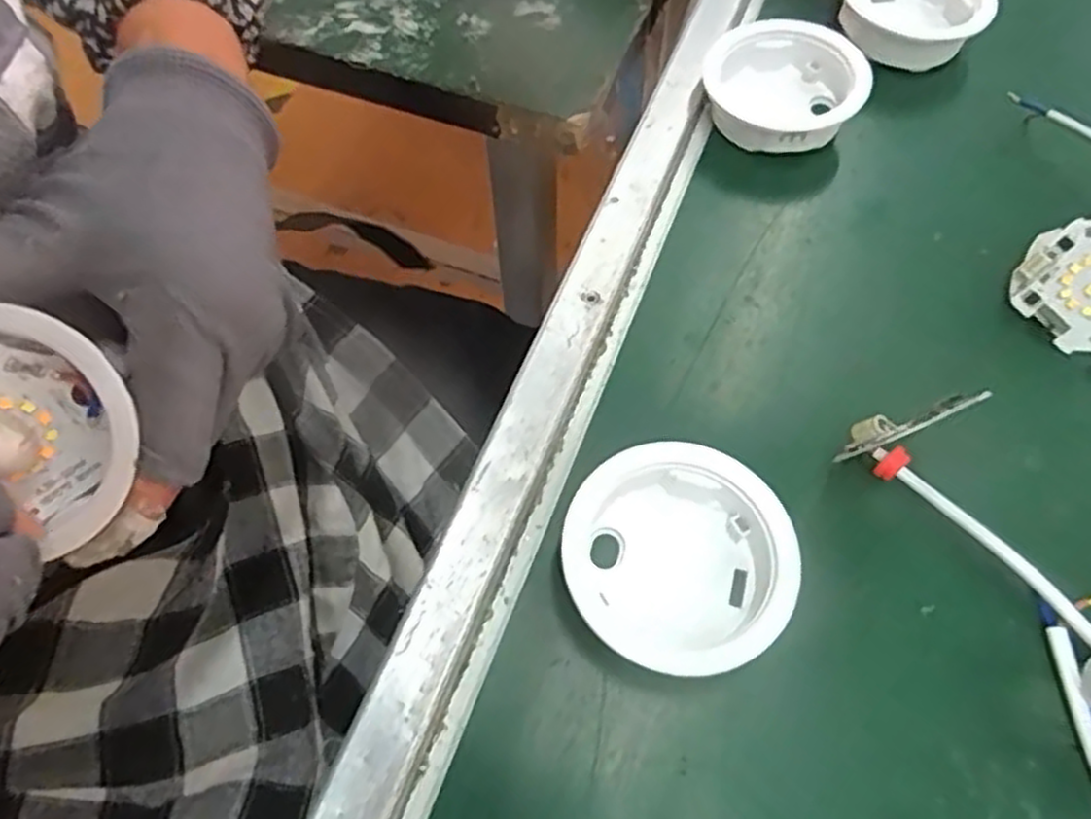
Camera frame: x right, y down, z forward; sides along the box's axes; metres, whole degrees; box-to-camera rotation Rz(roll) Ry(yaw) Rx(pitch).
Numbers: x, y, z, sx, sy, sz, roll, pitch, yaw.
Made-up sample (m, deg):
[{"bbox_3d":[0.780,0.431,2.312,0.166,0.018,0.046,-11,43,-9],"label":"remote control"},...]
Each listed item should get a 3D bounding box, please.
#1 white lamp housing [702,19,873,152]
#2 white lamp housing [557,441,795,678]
[{"bbox_3d":[0.109,-0.148,0.354,0.071,0.031,0.062,36,68,16],"label":"white lamp housing"},{"bbox_3d":[0.042,0.048,0.242,0.070,0.019,0.070,1,63,-1],"label":"white lamp housing"}]

